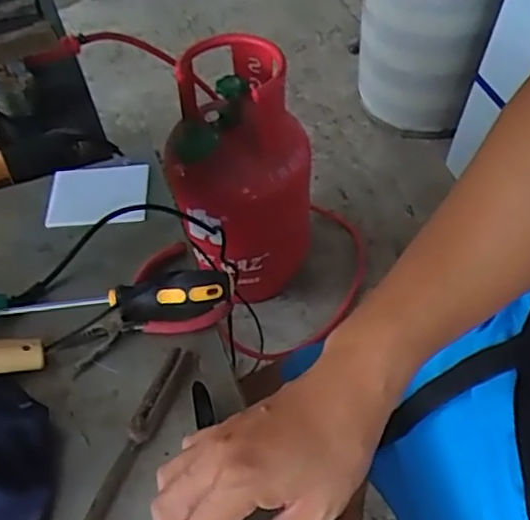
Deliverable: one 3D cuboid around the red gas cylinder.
[{"bbox_3d":[-0.043,-0.158,1.355,0.260,0.526,0.271,-3,51,0],"label":"red gas cylinder"}]

